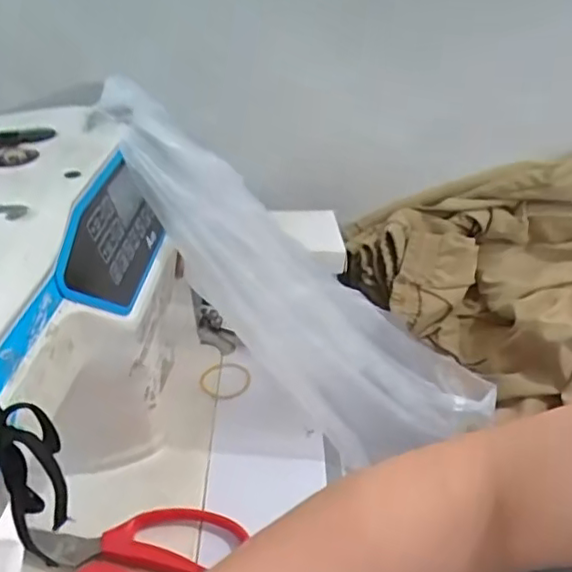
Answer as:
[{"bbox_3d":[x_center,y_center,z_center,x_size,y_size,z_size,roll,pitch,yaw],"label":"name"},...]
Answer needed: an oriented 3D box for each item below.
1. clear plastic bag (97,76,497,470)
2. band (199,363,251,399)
[{"bbox_3d":[0.013,0.014,0.450,0.076,0.382,0.115,-36,24,24],"label":"clear plastic bag"},{"bbox_3d":[-0.052,0.078,0.512,0.042,0.007,0.042,-5,35,3],"label":"band"}]

